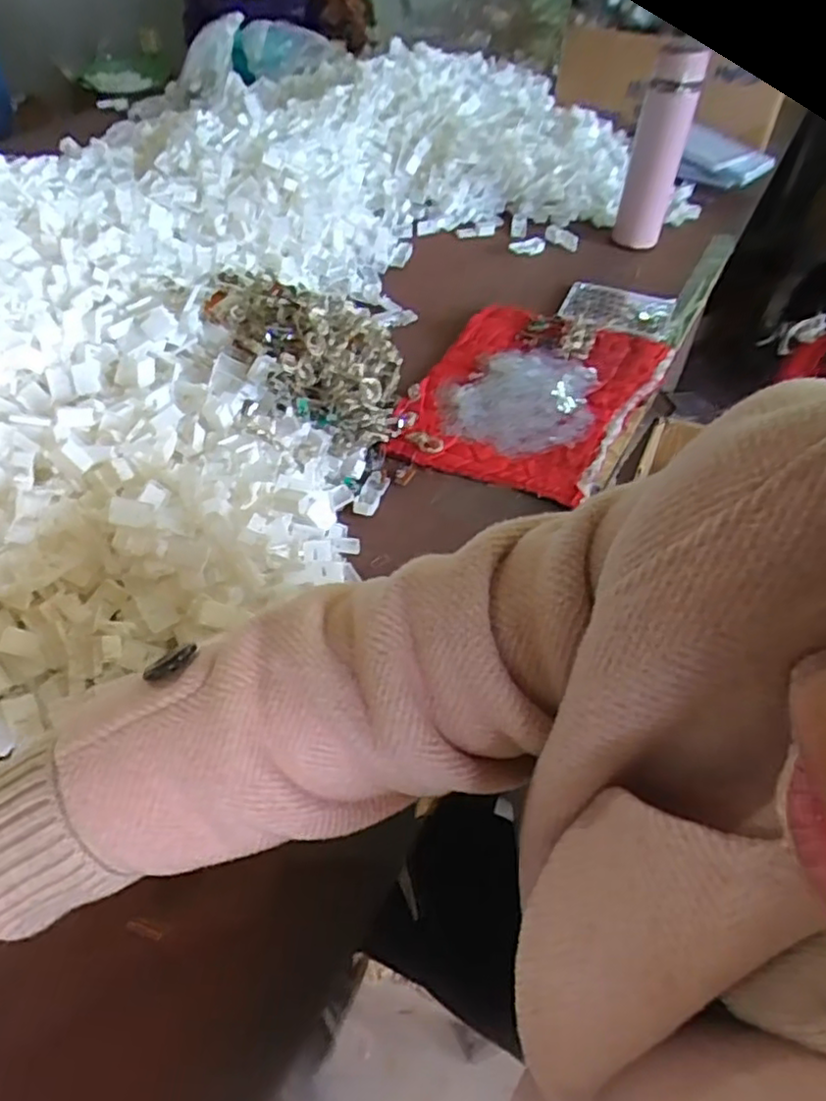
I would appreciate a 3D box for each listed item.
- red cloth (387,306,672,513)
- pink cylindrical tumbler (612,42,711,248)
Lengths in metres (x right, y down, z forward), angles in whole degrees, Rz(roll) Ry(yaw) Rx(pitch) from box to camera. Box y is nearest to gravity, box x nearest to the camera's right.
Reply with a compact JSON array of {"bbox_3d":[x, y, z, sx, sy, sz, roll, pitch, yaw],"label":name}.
[{"bbox_3d":[0.128,-0.173,0.716,0.210,0.018,0.305,22,52,17],"label":"red cloth"},{"bbox_3d":[0.320,-0.517,0.882,0.060,0.228,0.050,17,50,12],"label":"pink cylindrical tumbler"}]

